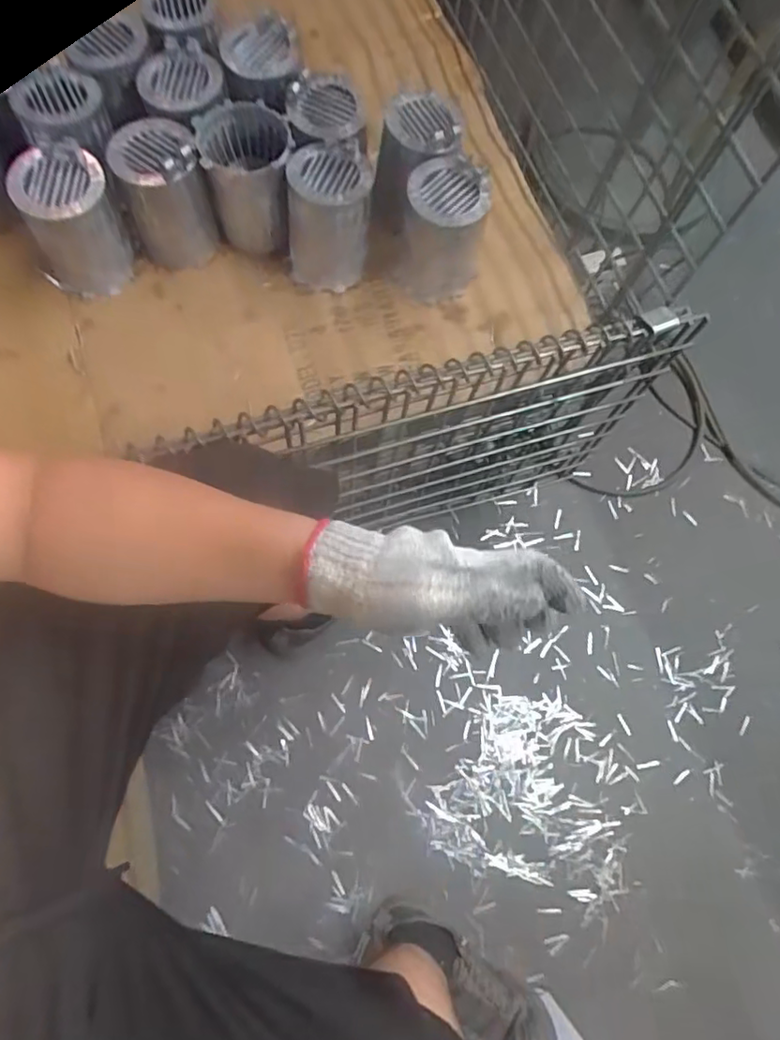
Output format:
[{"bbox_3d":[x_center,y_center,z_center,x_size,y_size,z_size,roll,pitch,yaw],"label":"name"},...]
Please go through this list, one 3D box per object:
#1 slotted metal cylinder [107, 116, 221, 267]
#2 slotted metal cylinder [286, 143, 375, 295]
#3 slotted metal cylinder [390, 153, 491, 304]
[{"bbox_3d":[-0.229,-0.325,0.639,0.087,0.137,0.070,-30,79,-13],"label":"slotted metal cylinder"},{"bbox_3d":[-0.065,-0.327,0.666,0.090,0.112,0.087,6,73,-4],"label":"slotted metal cylinder"},{"bbox_3d":[0.057,-0.321,0.685,0.095,0.119,0.092,9,73,-3],"label":"slotted metal cylinder"}]

